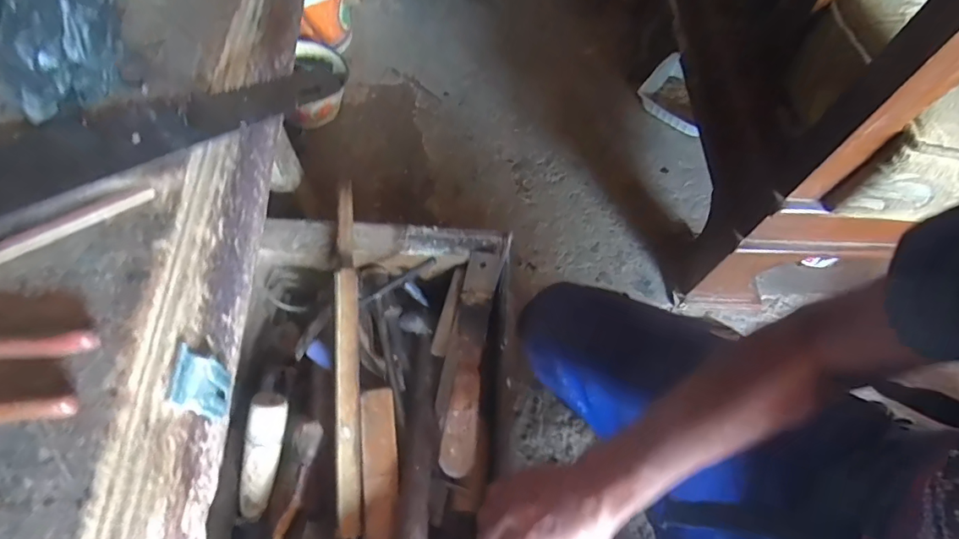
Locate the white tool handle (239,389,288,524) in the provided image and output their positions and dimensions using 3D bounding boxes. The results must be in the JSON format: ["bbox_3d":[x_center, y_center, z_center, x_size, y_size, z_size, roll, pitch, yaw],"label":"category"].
[{"bbox_3d":[-0.225,0.194,0.489,0.033,0.021,0.134,12,96,3],"label":"white tool handle"}]

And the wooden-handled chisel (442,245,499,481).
[{"bbox_3d":[-0.011,0.093,0.534,0.037,0.018,0.248,8,62,1],"label":"wooden-handled chisel"}]

